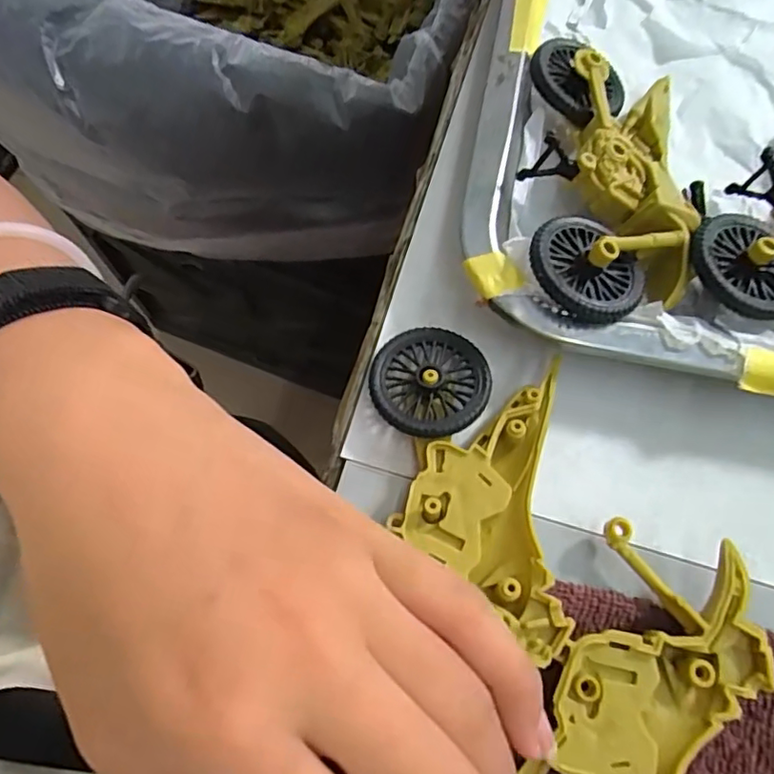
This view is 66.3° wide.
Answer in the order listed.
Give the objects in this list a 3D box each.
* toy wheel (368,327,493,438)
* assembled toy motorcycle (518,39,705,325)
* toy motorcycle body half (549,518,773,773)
[{"bbox_3d":[0.014,-0.002,0.190,0.036,0.008,0.037,1,70,-1],"label":"toy wheel"},{"bbox_3d":[0.077,-0.071,0.206,0.057,0.028,0.111,5,70,0],"label":"assembled toy motorcycle"},{"bbox_3d":[0.067,0.090,0.157,0.045,0.015,0.099,25,71,7],"label":"toy motorcycle body half"}]

